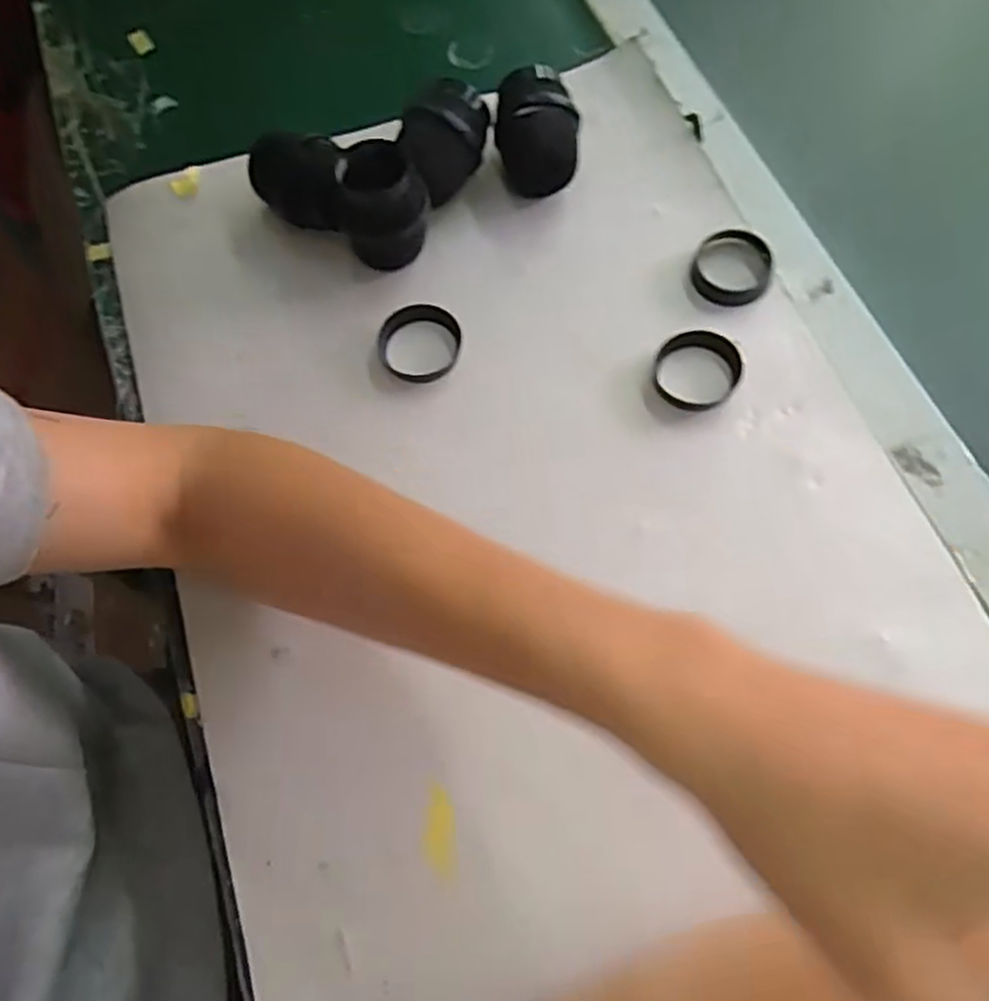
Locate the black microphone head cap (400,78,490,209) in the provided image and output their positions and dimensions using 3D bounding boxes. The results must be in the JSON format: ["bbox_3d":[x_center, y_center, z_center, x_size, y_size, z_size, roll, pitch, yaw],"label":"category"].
[{"bbox_3d":[-0.030,-0.206,0.439,0.049,0.050,0.062,22,70,10],"label":"black microphone head cap"}]

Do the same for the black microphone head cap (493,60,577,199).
[{"bbox_3d":[0.024,-0.209,0.437,0.045,0.048,0.048,5,68,4],"label":"black microphone head cap"}]

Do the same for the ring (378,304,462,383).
[{"bbox_3d":[-0.039,-0.083,0.406,0.043,0.009,0.042,-3,68,0],"label":"ring"}]

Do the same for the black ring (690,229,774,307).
[{"bbox_3d":[0.128,-0.125,0.414,0.042,0.012,0.043,-1,68,1],"label":"black ring"}]

